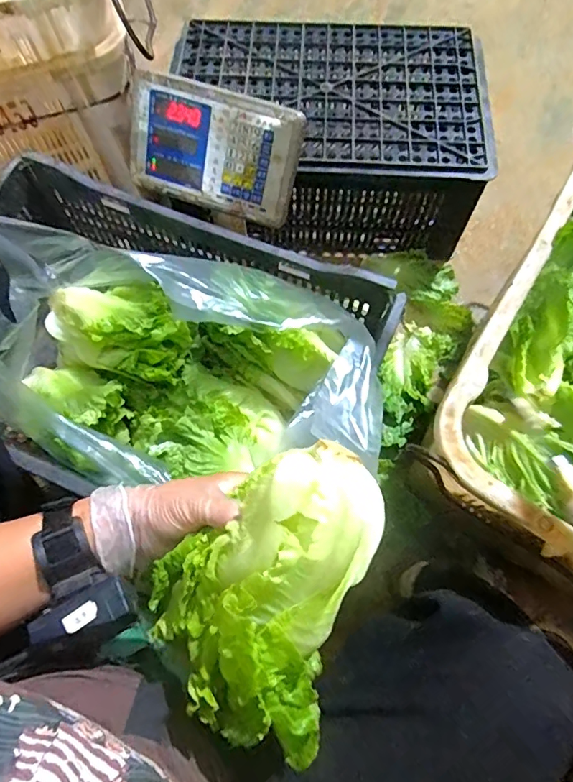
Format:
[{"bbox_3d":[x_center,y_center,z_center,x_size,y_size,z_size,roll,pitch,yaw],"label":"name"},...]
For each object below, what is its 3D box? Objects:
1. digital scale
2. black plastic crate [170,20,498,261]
[{"bbox_3d":[-0.100,-0.348,0.688,0.242,0.150,0.060,19,34,7],"label":"digital scale"},{"bbox_3d":[0.086,-0.500,0.972,0.549,0.229,0.383,2,69,2],"label":"black plastic crate"}]

